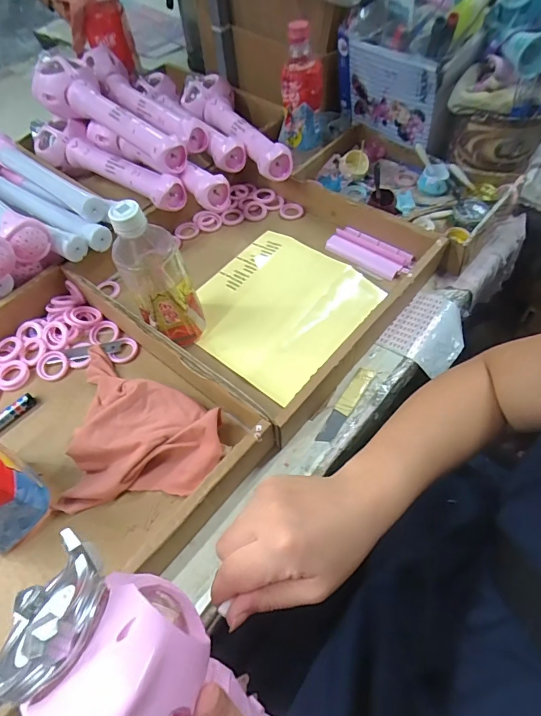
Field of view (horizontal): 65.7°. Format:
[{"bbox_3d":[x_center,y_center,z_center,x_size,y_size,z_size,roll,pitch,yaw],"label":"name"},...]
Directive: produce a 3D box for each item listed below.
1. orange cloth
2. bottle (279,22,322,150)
[{"bbox_3d":[-0.134,0.061,0.449,0.158,0.035,0.176,-4,56,1],"label":"orange cloth"},{"bbox_3d":[0.048,-0.406,0.633,0.063,0.156,0.052,-1,55,2],"label":"bottle"}]

